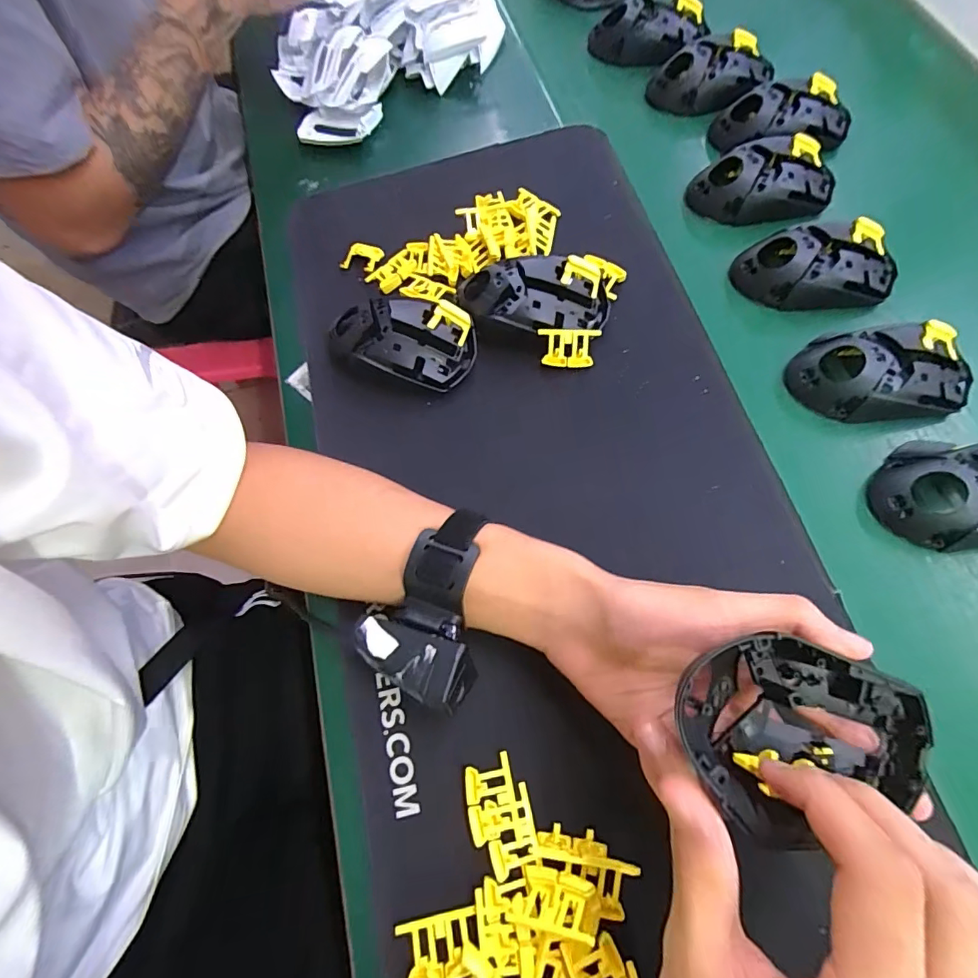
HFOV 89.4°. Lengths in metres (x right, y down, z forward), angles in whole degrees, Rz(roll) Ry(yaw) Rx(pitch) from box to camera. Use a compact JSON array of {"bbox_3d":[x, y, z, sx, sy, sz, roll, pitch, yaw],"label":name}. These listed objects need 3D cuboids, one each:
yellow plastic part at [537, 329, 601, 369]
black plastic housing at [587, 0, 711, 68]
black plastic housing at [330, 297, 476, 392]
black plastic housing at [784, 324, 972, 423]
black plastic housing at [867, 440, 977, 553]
[{"bbox_3d":[0.060,-0.103,0.363,0.043,0.008,0.028,-3,105,1],"label":"yellow plastic part"},{"bbox_3d":[0.160,-0.464,0.501,0.109,0.043,0.035,-3,70,2],"label":"black plastic housing"},{"bbox_3d":[-0.065,-0.112,0.370,0.106,0.026,0.055,16,72,8],"label":"black plastic housing"},{"bbox_3d":[0.274,-0.085,0.345,0.116,0.035,0.070,-3,70,2],"label":"black plastic housing"},{"bbox_3d":[0.307,0.000,0.309,0.112,0.040,0.072,-2,70,2],"label":"black plastic housing"}]

